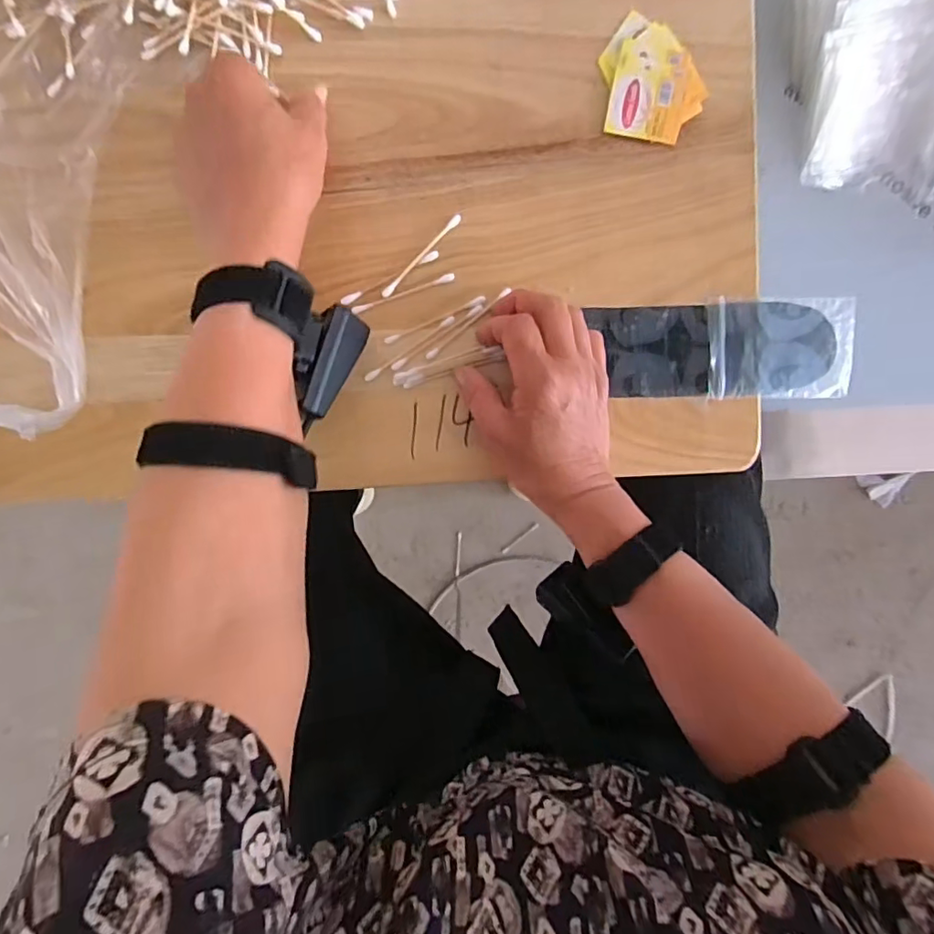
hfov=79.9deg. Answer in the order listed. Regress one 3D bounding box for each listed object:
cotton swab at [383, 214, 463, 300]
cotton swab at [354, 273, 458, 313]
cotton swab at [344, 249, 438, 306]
[{"bbox_3d":[-0.030,-0.139,0.368,0.007,0.006,0.071,44,93,-3],"label":"cotton swab"},{"bbox_3d":[-0.042,-0.114,0.368,0.070,0.007,0.006,-20,94,2],"label":"cotton swab"},{"bbox_3d":[-0.051,-0.125,0.369,0.071,0.005,0.006,-28,94,2],"label":"cotton swab"}]

